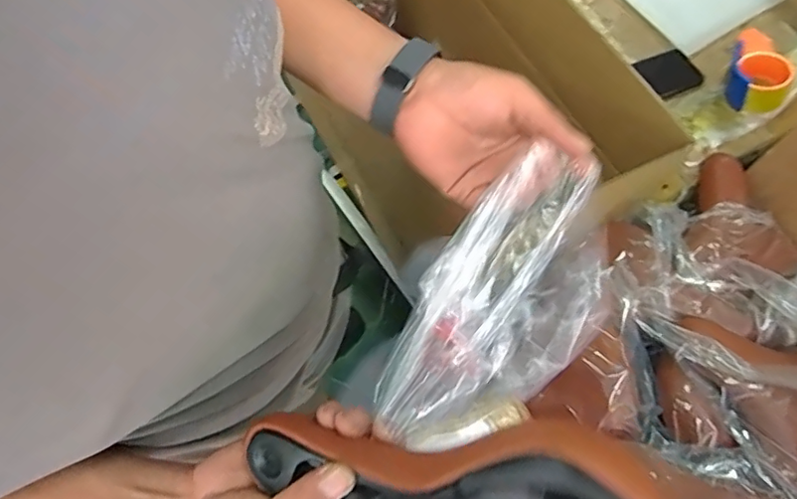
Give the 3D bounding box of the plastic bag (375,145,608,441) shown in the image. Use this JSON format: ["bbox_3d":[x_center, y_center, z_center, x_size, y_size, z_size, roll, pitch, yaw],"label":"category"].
[{"bbox_3d":[0.067,0.044,0.372,0.101,0.055,0.214,28,90,22],"label":"plastic bag"}]

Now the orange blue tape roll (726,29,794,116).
[{"bbox_3d":[0.547,-0.276,0.877,0.075,0.069,0.126,-4,66,-4],"label":"orange blue tape roll"}]

